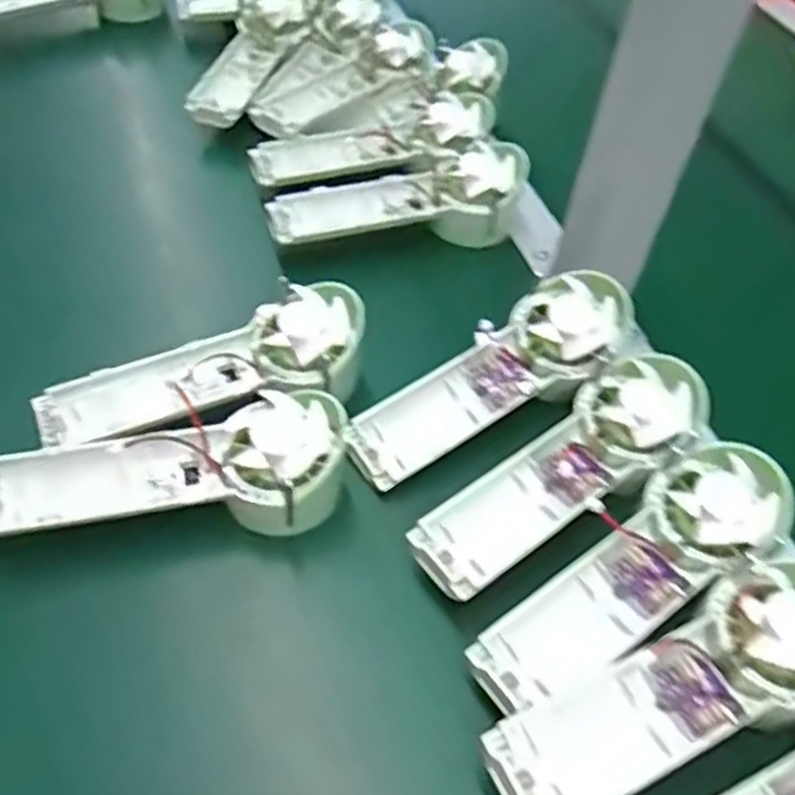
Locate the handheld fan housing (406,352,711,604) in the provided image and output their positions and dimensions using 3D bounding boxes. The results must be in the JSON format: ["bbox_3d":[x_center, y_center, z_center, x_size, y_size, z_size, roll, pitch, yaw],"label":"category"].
[{"bbox_3d":[0.084,0.034,0.393,0.173,0.034,0.060,-28,59,-26],"label":"handheld fan housing"}]

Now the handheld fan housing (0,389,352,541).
[{"bbox_3d":[-0.111,0.035,0.382,0.175,0.036,0.062,-2,51,-8],"label":"handheld fan housing"}]

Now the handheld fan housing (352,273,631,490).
[{"bbox_3d":[0.054,-0.011,0.437,0.177,0.028,0.062,-32,59,-9],"label":"handheld fan housing"}]

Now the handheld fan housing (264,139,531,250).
[{"bbox_3d":[0.002,-0.132,0.531,0.175,0.047,0.054,-12,53,-15],"label":"handheld fan housing"}]

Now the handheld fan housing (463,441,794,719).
[{"bbox_3d":[0.111,0.083,0.362,0.176,0.042,0.061,-29,59,-26],"label":"handheld fan housing"}]

